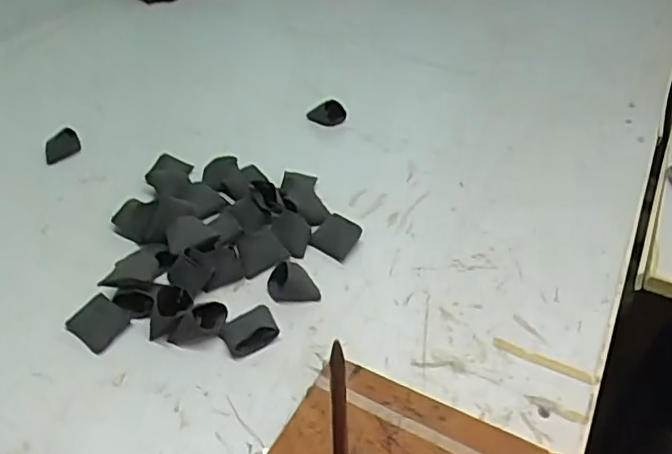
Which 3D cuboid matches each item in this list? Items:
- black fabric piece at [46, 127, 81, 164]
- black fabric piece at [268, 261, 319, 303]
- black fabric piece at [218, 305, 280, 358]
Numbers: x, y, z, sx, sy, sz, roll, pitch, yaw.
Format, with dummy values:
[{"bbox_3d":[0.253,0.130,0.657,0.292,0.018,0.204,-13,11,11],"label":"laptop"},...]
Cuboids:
[{"bbox_3d":[-0.295,-0.087,0.653,0.036,0.025,0.029,-17,44,-21],"label":"black fabric piece"},{"bbox_3d":[-0.036,0.044,0.502,0.037,0.026,0.032,-14,43,-17],"label":"black fabric piece"},{"bbox_3d":[-0.067,0.079,0.470,0.042,0.013,0.034,-22,46,-25],"label":"black fabric piece"}]

